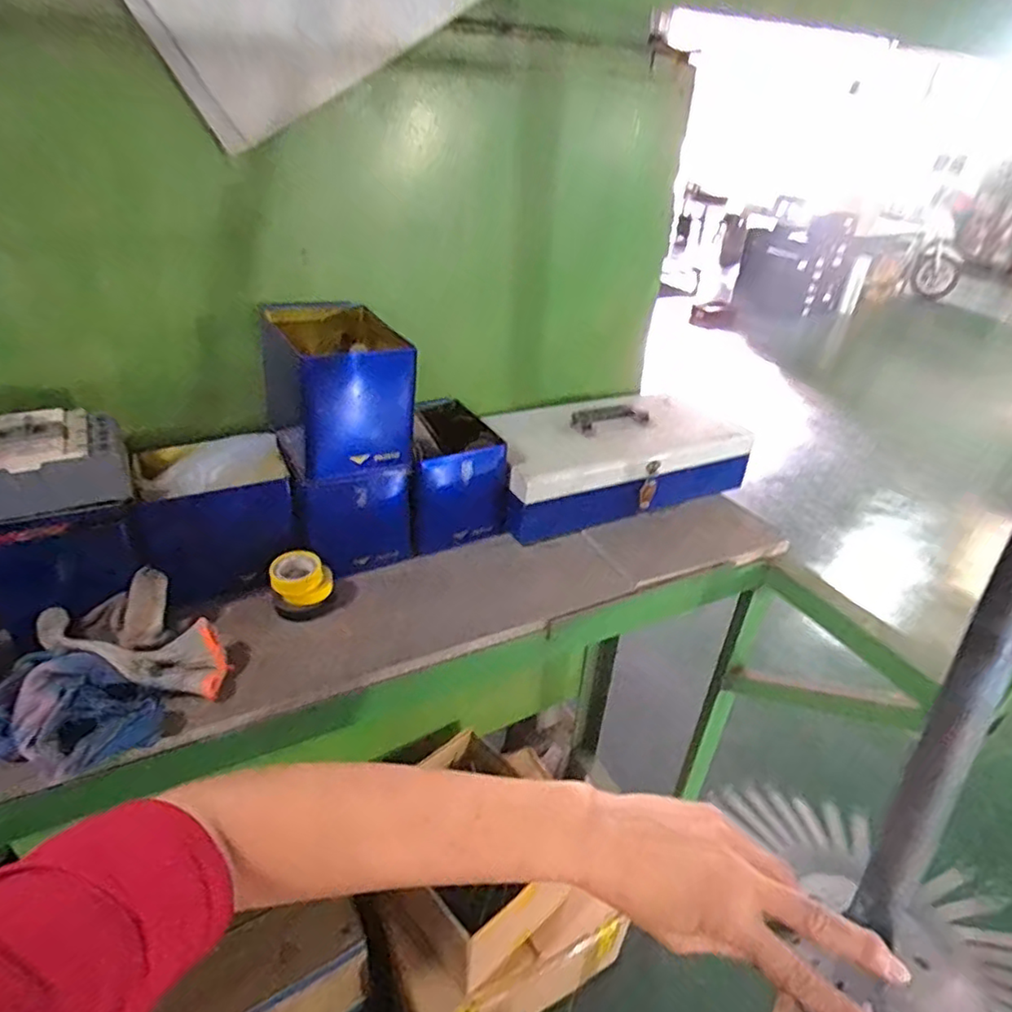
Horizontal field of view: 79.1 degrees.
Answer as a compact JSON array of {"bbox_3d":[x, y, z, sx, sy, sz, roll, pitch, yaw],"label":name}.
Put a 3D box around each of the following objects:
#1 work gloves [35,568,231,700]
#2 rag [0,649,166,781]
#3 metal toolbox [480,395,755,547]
[{"bbox_3d":[-0.350,0.127,0.582,0.149,0.076,0.105,21,36,28],"label":"work gloves"},{"bbox_3d":[-0.384,0.167,0.531,0.122,0.066,0.112,25,38,32],"label":"rag"},{"bbox_3d":[0.155,-0.075,0.931,0.385,0.107,0.181,-13,34,-23],"label":"metal toolbox"}]

